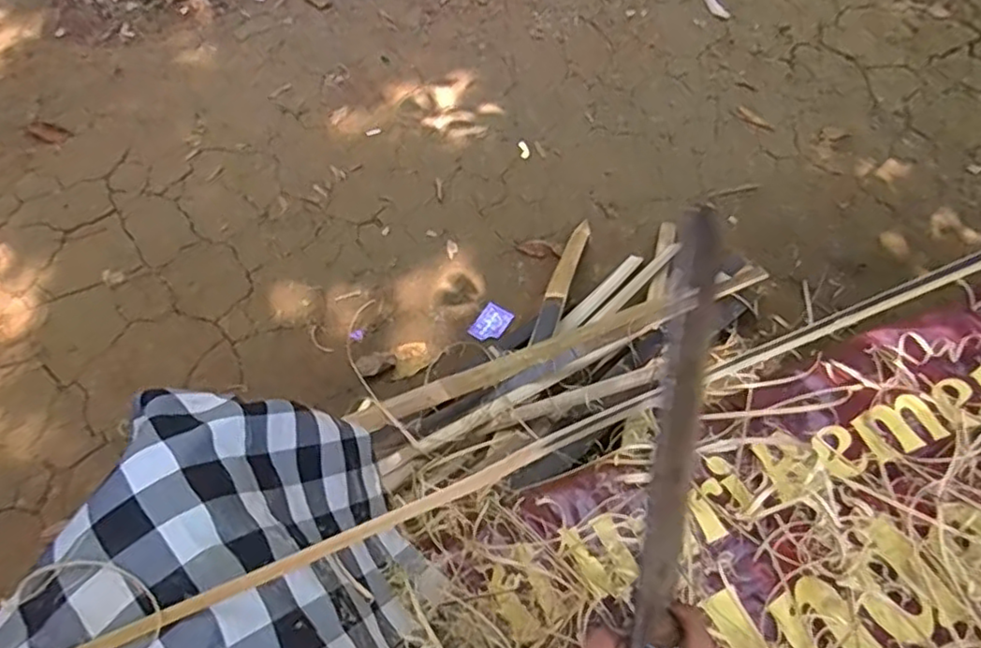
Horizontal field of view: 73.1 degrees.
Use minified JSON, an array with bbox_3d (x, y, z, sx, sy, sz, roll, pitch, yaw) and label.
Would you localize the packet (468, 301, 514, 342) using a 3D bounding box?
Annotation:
[{"bbox_3d":[0.001,0.000,1.274,0.060,0.008,0.086,30,64,15],"label":"packet"}]

